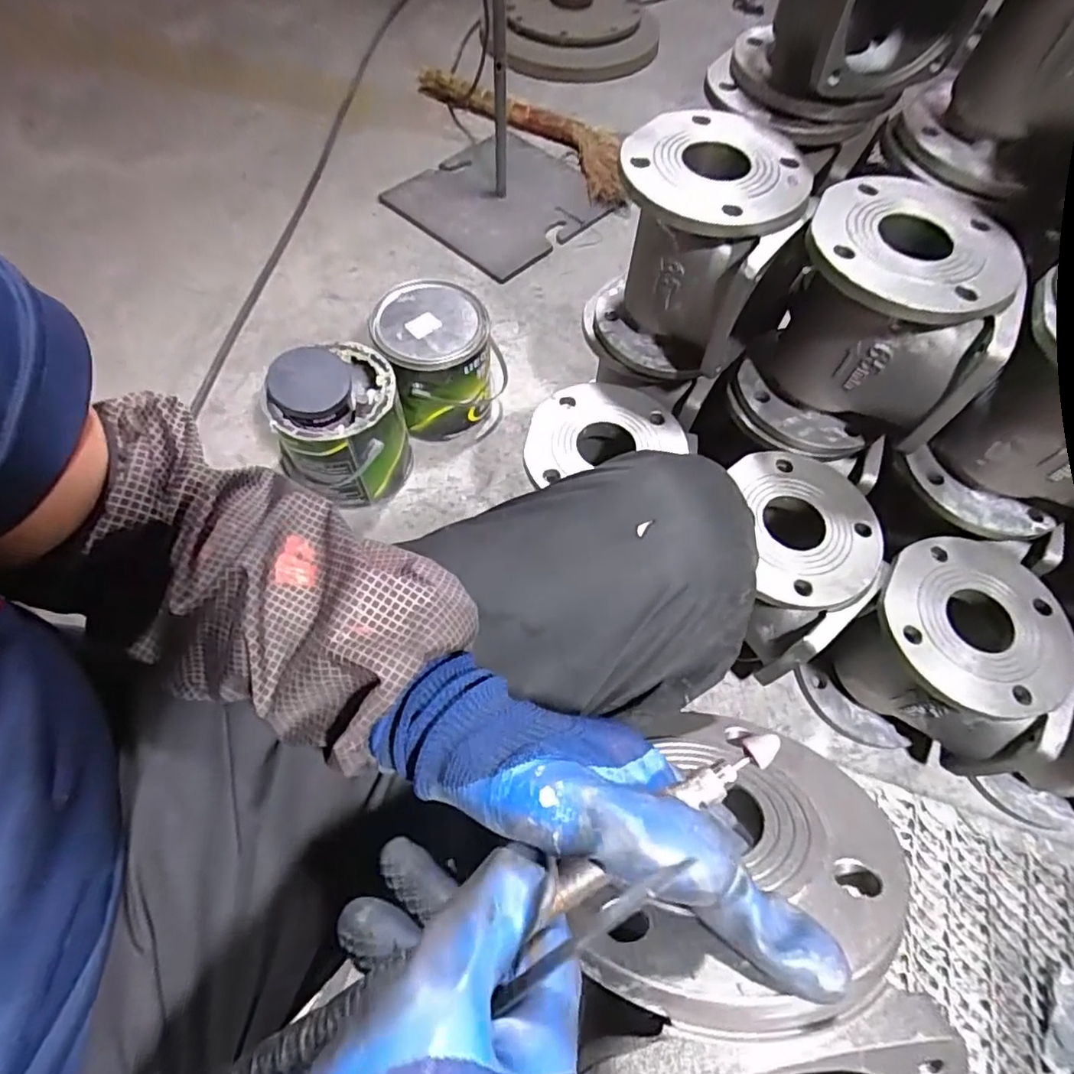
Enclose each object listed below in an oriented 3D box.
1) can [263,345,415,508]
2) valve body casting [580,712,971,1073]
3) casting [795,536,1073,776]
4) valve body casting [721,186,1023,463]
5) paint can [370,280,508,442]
[{"bbox_3d":[-0.248,-0.144,0.752,0.149,0.187,0.137,1,62,-2],"label":"can"},{"bbox_3d":[0.085,0.208,0.256,0.146,0.137,0.216,0,62,-3],"label":"valve body casting"},{"bbox_3d":[0.433,0.121,0.637,0.177,0.189,0.192,29,65,12],"label":"casting"},{"bbox_3d":[0.324,-0.202,0.583,0.184,0.203,0.154,22,64,8],"label":"valve body casting"},{"bbox_3d":[-0.130,-0.245,0.819,0.161,0.164,0.140,-20,65,-13],"label":"paint can"}]

